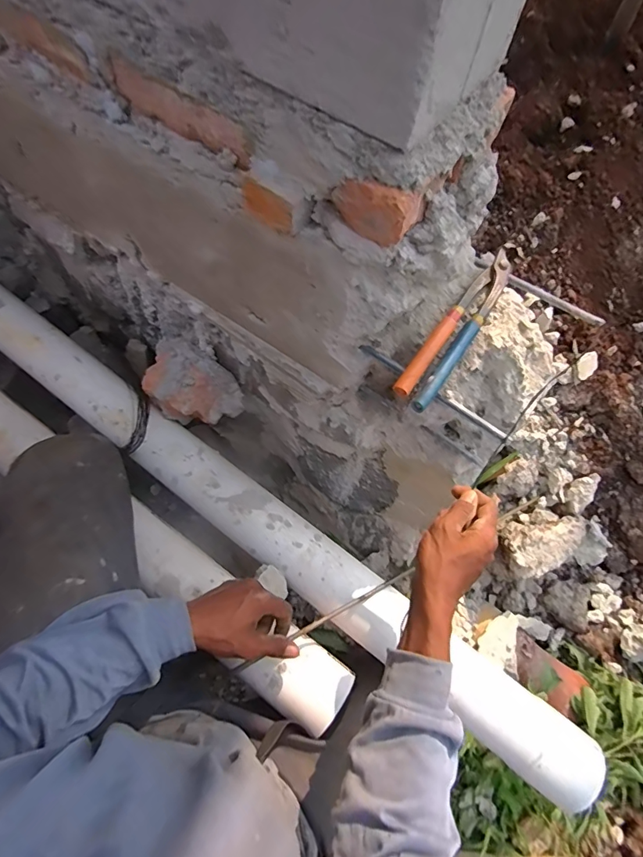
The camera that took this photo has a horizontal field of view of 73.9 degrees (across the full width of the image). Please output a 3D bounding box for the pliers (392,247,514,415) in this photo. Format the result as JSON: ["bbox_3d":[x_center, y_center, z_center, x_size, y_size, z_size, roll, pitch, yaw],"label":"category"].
[{"bbox_3d":[0.148,-0.107,0.449,0.038,0.028,0.208,35,68,13],"label":"pliers"}]

